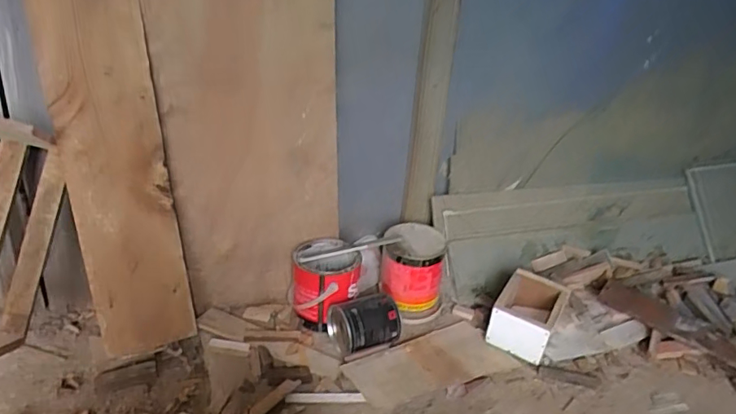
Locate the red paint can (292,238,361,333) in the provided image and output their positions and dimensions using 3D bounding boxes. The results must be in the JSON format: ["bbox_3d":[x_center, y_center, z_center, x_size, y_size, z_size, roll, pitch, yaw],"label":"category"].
[{"bbox_3d":[-0.093,0.166,1.196,0.147,0.135,0.171,3,25,-5],"label":"red paint can"}]

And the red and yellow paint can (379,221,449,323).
[{"bbox_3d":[0.108,0.152,1.264,0.148,0.165,0.181,5,25,4],"label":"red and yellow paint can"}]

